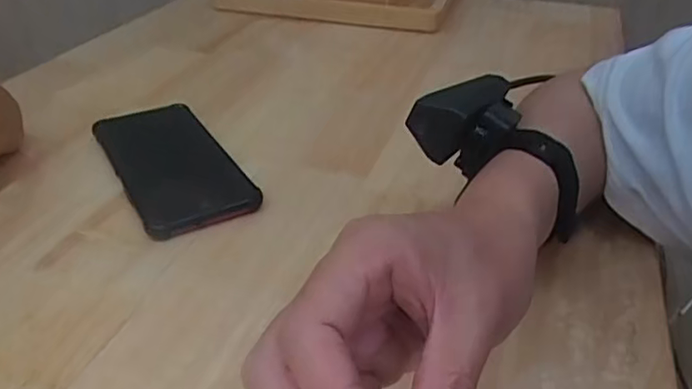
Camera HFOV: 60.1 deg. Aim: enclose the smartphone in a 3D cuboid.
[{"bbox_3d":[-0.130,-0.025,0.450,0.080,0.017,0.170,-18,37,-26],"label":"smartphone"}]

